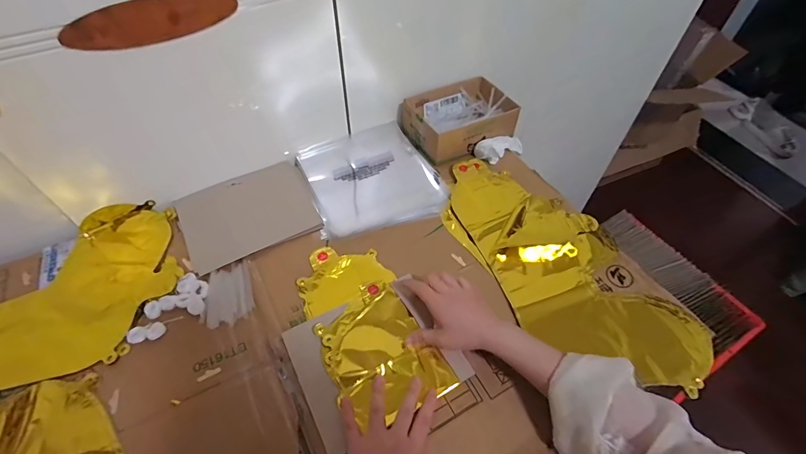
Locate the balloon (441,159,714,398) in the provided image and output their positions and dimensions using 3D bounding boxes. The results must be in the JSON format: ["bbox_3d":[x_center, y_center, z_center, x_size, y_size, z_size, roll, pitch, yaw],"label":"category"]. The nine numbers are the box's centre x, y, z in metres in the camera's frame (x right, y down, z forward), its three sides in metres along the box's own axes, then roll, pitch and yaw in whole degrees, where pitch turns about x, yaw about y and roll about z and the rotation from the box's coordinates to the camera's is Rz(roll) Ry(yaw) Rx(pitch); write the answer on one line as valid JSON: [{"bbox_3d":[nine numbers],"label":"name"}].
[{"bbox_3d":[0.224,0.046,0.581,0.205,0.035,0.423,-22,56,-17],"label":"balloon"}]

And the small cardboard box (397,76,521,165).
[{"bbox_3d":[0.103,-0.205,0.733,0.190,0.065,0.140,-19,54,-15],"label":"small cardboard box"}]

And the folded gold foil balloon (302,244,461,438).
[{"bbox_3d":[-0.052,0.124,0.526,0.130,0.017,0.251,-23,55,-18],"label":"folded gold foil balloon"}]

